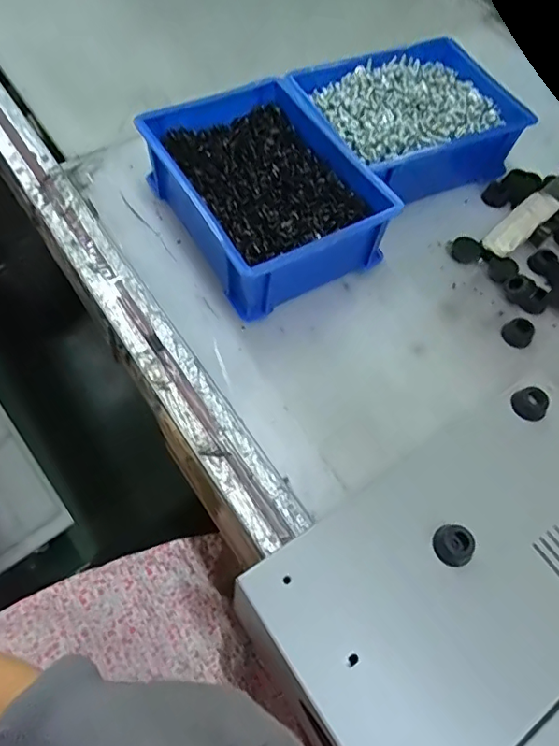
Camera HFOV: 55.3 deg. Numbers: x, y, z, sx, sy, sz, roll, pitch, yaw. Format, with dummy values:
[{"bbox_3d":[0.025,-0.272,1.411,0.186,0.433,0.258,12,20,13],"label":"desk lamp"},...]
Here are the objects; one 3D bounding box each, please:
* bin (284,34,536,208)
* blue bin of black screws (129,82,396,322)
[{"bbox_3d":[0.123,-0.240,0.516,0.192,0.062,0.149,-22,64,-15],"label":"bin"},{"bbox_3d":[-0.015,-0.154,0.456,0.141,0.066,0.195,-27,66,-18],"label":"blue bin of black screws"}]

